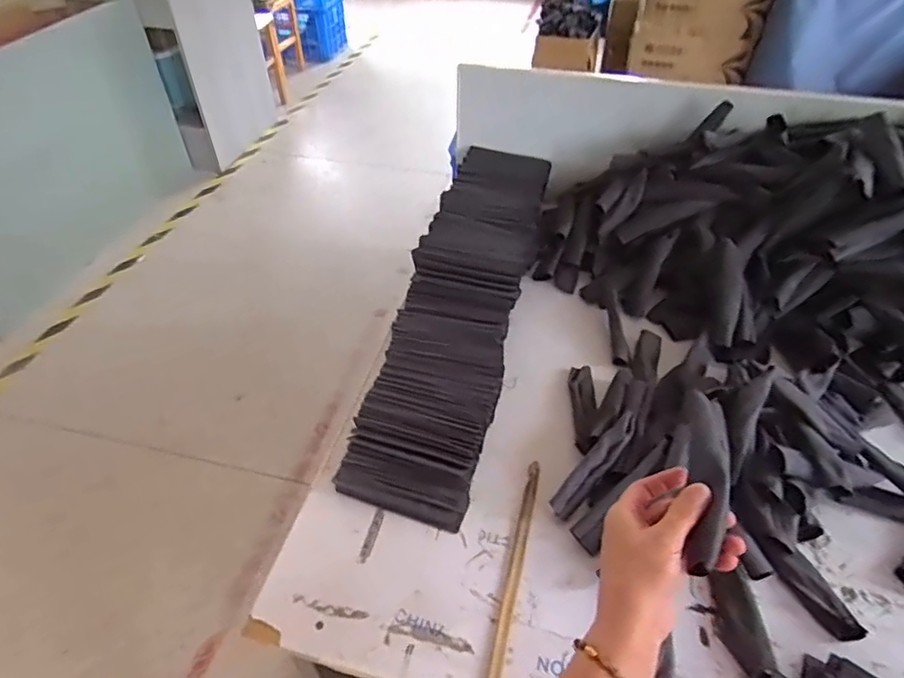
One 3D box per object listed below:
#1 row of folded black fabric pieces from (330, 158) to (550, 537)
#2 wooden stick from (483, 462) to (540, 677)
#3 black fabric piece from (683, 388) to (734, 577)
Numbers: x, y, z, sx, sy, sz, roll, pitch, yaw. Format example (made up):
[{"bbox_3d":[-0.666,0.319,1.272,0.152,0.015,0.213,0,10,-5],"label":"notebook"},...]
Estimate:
[{"bbox_3d":[0.021,-0.072,0.841,0.168,0.101,0.689,11,46,10],"label":"row of folded black fabric pieces"},{"bbox_3d":[0.065,0.245,0.595,0.018,0.012,0.261,11,46,11],"label":"wooden stick"},{"bbox_3d":[0.212,0.108,0.463,0.033,0.032,0.146,8,61,8],"label":"black fabric piece"}]

